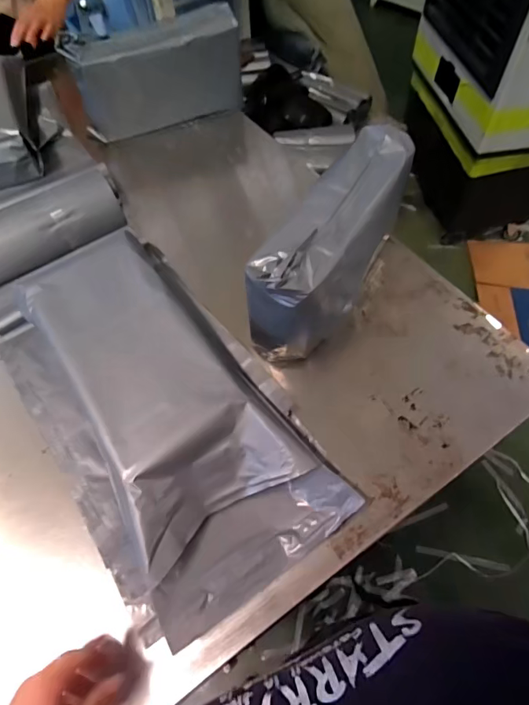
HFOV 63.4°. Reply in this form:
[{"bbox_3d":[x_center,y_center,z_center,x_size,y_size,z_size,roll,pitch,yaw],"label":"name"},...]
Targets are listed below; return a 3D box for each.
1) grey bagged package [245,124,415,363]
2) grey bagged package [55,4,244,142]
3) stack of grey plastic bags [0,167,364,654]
[{"bbox_3d":[0.097,-0.144,0.606,0.112,0.183,0.326,23,61,16],"label":"grey bagged package"},{"bbox_3d":[-0.217,-0.573,0.890,0.336,0.165,0.096,-17,59,-8],"label":"grey bagged package"},{"bbox_3d":[-0.144,0.059,0.521,0.254,0.122,0.478,-35,63,-18],"label":"stack of grey plastic bags"}]

